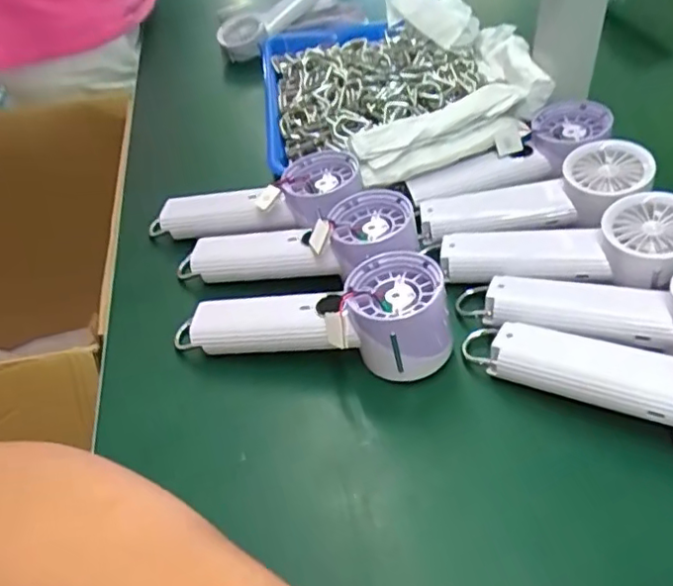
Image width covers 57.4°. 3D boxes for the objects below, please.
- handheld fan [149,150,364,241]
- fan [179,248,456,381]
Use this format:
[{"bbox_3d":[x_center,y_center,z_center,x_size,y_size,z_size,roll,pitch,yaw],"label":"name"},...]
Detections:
[{"bbox_3d":[-0.072,-0.073,0.507,0.185,0.037,0.057,-10,42,20],"label":"handheld fan"},{"bbox_3d":[-0.024,0.013,0.412,0.191,0.050,0.066,1,45,9],"label":"fan"}]

